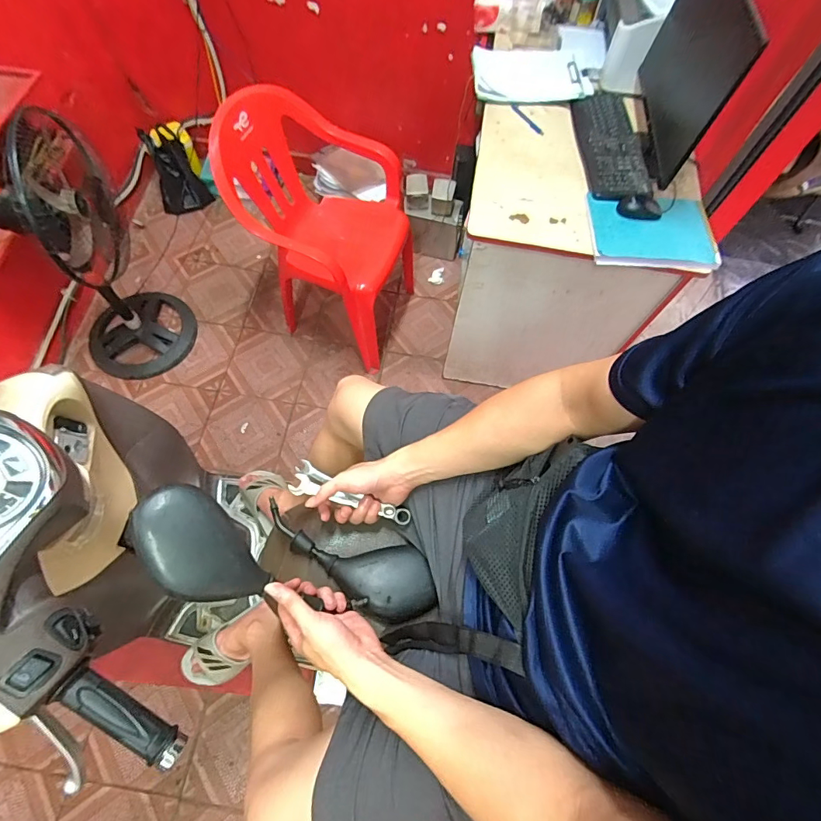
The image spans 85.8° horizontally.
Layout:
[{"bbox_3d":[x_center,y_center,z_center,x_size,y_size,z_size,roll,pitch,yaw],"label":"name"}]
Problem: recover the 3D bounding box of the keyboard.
[{"bbox_3d":[0.551,-0.745,1.227,0.170,0.034,0.454,4,66,-1],"label":"keyboard"}]

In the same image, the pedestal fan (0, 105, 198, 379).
[{"bbox_3d":[-1.076,-0.483,1.488,0.418,0.798,0.465,-34,72,-16],"label":"pedestal fan"}]

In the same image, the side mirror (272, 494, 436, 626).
[{"bbox_3d":[-0.087,0.207,0.616,0.260,0.041,0.098,22,67,7],"label":"side mirror"}]

